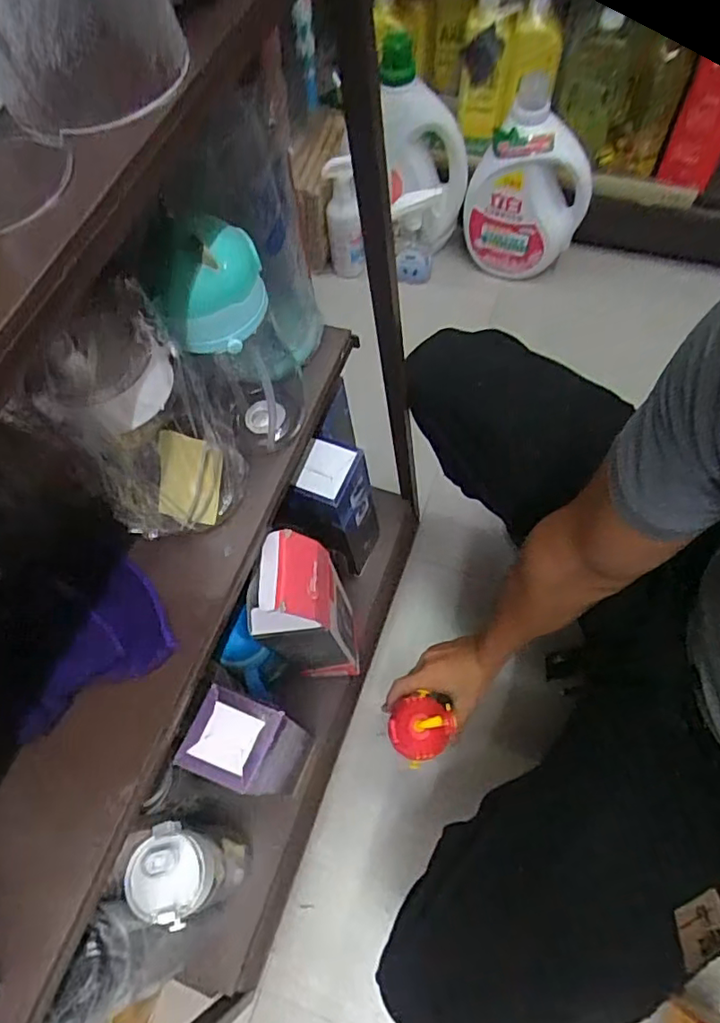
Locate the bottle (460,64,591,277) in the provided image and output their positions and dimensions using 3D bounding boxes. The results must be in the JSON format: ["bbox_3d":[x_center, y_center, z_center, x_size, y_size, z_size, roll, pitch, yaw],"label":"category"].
[{"bbox_3d":[0.316,-0.605,1.101,0.216,0.316,0.114,29,70,16],"label":"bottle"}]

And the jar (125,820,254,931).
[{"bbox_3d":[-0.163,0.355,0.576,0.071,0.182,0.066,-1,65,3],"label":"jar"}]

